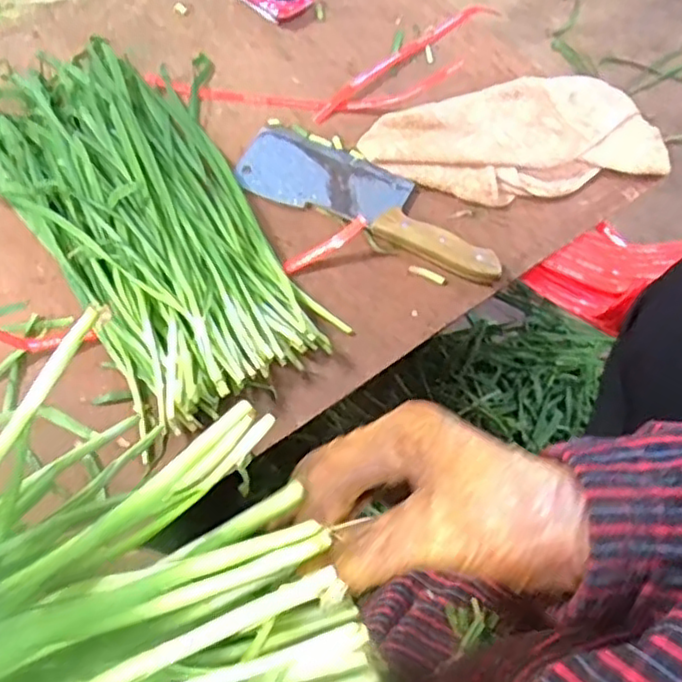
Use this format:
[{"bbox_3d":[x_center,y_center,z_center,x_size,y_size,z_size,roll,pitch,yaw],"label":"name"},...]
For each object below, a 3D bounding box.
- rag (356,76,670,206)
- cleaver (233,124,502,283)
[{"bbox_3d":[0.174,-0.197,0.670,0.281,0.048,0.107,-9,61,-7],"label":"rag"},{"bbox_3d":[0.030,-0.139,0.650,0.270,0.020,0.084,24,62,11],"label":"cleaver"}]

